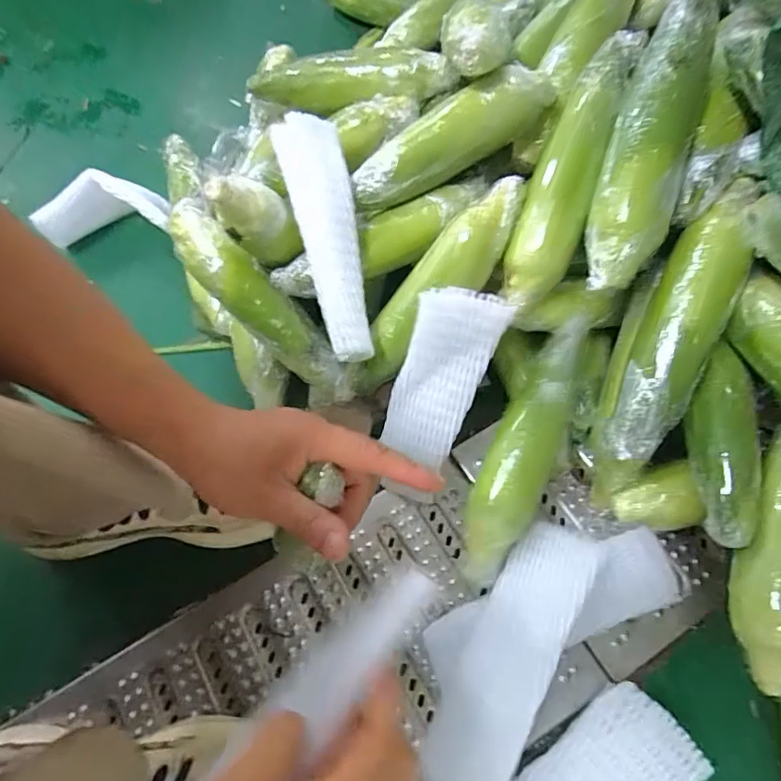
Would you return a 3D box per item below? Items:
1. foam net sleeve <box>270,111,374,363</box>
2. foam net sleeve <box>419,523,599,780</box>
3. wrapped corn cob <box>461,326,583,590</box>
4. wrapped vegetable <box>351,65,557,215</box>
[{"bbox_3d":[-0.054,-0.135,0.465,0.055,0.034,0.218,-13,81,-3],"label":"foam net sleeve"},{"bbox_3d":[0.092,0.196,0.404,0.075,0.020,0.212,2,46,47],"label":"foam net sleeve"},{"bbox_3d":[0.116,0.053,0.460,0.067,0.054,0.235,25,72,12],"label":"wrapped corn cob"},{"bbox_3d":[0.051,-0.224,0.469,0.195,0.047,0.047,-29,70,5],"label":"wrapped vegetable"}]

